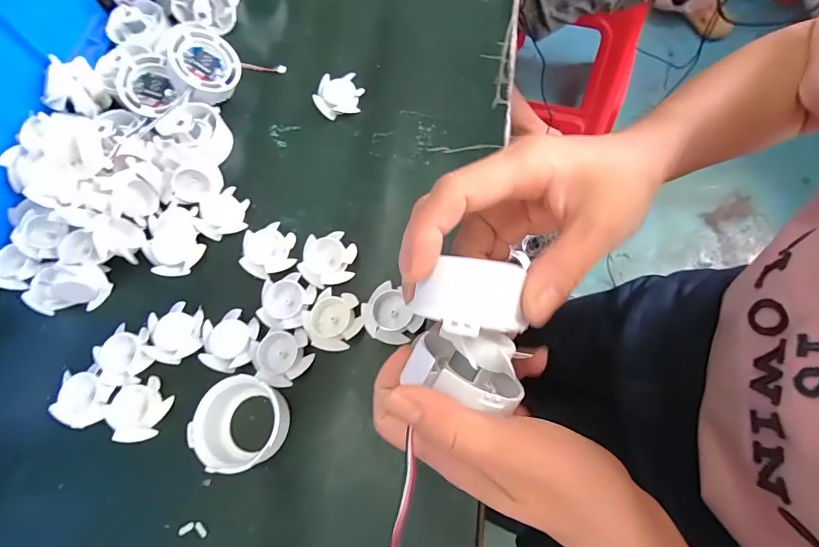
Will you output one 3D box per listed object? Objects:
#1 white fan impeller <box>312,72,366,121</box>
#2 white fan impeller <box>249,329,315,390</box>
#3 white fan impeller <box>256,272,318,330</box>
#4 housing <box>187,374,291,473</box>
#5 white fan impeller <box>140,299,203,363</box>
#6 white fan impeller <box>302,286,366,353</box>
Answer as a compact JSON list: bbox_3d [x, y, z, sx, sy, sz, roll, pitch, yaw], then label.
[{"bbox_3d":[-0.061,-0.152,0.356,0.041,0.012,0.038,-19,68,-2],"label":"white fan impeller"},{"bbox_3d":[-0.086,0.055,0.280,0.038,0.009,0.036,-2,69,5],"label":"white fan impeller"},{"bbox_3d":[-0.087,0.019,0.295,0.037,0.010,0.039,-2,69,5],"label":"white fan impeller"},{"bbox_3d":[-0.105,0.093,0.262,0.052,0.027,0.053,-2,69,5],"label":"housing"},{"bbox_3d":[-0.166,0.042,0.296,0.036,0.009,0.041,-8,69,3],"label":"white fan impeller"},{"bbox_3d":[-0.051,0.032,0.284,0.037,0.012,0.039,-2,69,5],"label":"white fan impeller"}]

